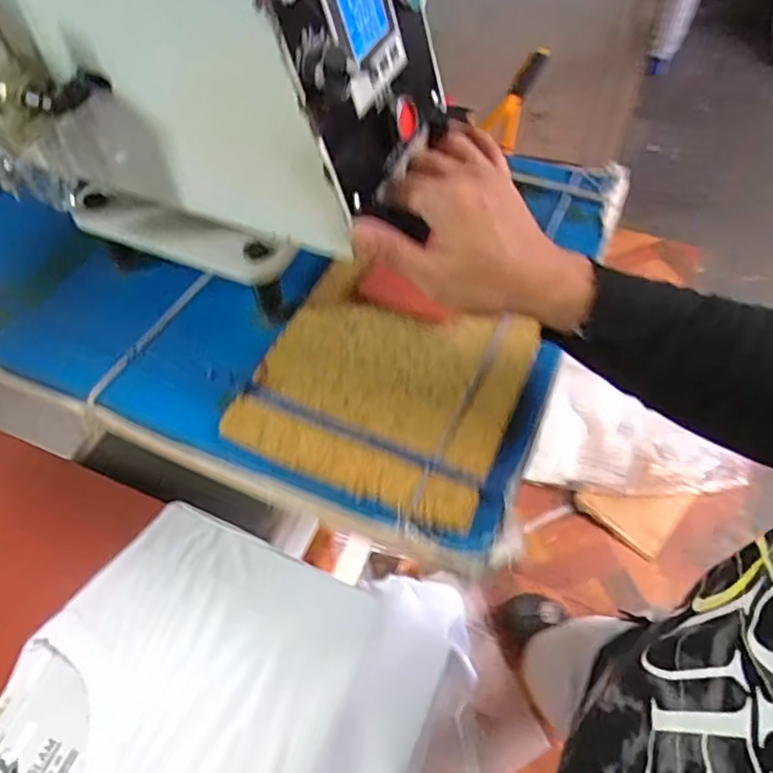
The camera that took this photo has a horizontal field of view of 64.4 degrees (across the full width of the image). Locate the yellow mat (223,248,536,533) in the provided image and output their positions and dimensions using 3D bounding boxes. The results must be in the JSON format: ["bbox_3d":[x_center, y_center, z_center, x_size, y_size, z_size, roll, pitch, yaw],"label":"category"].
[{"bbox_3d":[-0.002,-0.004,0.437,0.179,0.019,0.163,19,57,16],"label":"yellow mat"}]

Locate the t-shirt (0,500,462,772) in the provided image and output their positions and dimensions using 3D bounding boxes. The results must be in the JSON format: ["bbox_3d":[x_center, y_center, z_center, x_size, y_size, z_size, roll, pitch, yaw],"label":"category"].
[{"bbox_3d":[-0.153,0.291,0.405,0.295,0.027,0.424,21,59,9],"label":"t-shirt"}]

